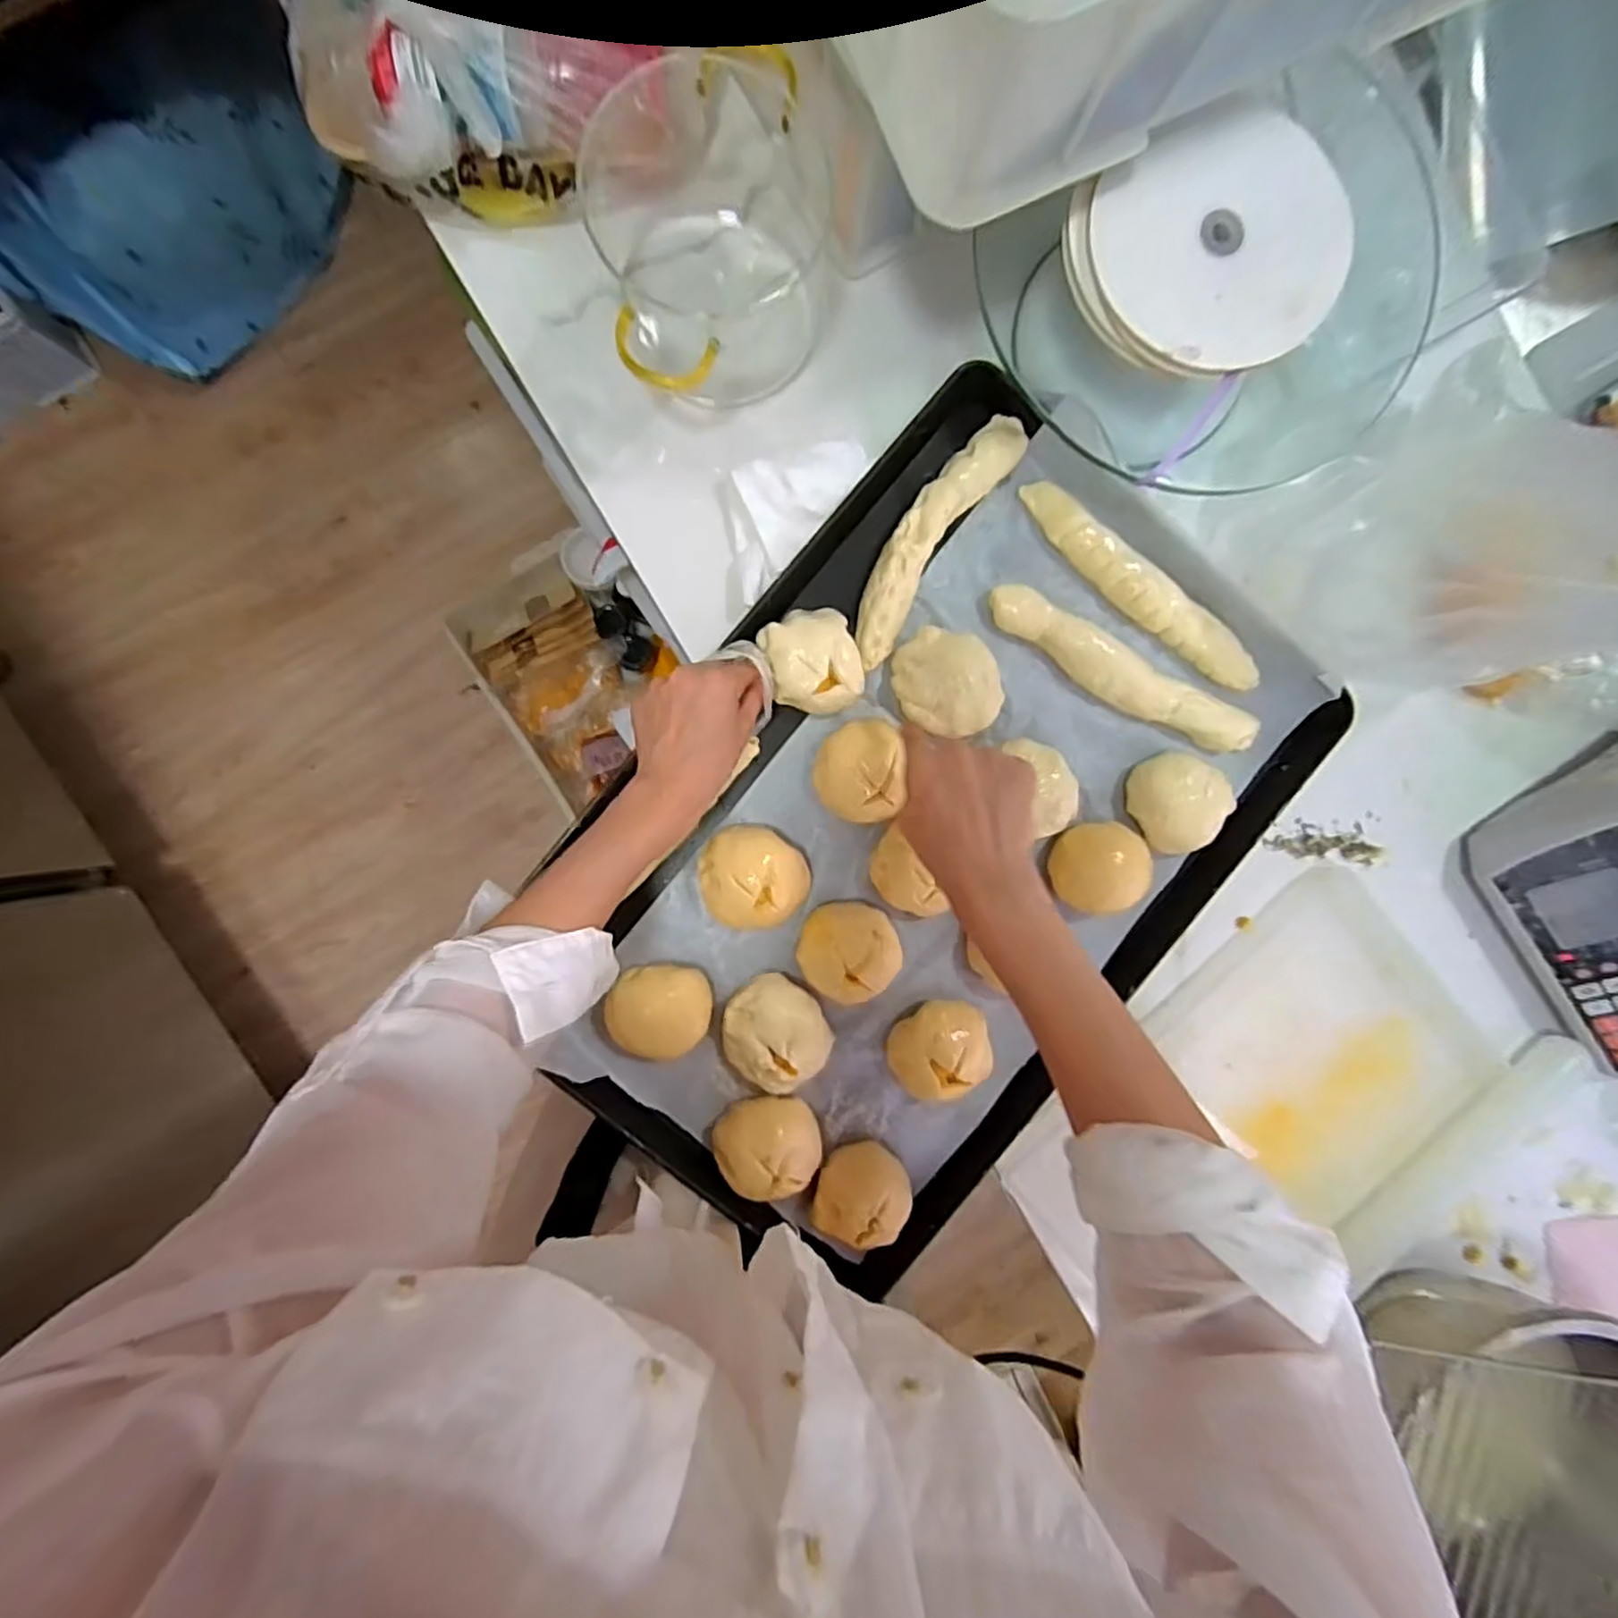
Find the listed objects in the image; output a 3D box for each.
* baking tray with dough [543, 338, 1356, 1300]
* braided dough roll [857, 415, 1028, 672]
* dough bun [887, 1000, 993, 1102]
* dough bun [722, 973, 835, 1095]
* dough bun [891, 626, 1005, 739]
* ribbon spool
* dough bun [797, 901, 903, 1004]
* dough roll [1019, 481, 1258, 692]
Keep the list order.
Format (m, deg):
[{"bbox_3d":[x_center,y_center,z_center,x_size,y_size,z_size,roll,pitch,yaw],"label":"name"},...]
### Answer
[{"bbox_3d":[0.083,0.026,0.534,0.396,0.050,0.591,41,88,-3],"label":"baking tray with dough"},{"bbox_3d":[0.090,-0.202,0.528,0.045,0.027,0.207,34,89,-5],"label":"braided dough roll"},{"bbox_3d":[0.100,0.179,0.533,0.080,0.040,0.072,-43,94,-2],"label":"dough bun"},{"bbox_3d":[-0.025,0.165,0.532,0.073,0.041,0.079,0,91,-4],"label":"dough bun"},{"bbox_3d":[0.101,-0.091,0.526,0.082,0.036,0.073,13,90,-5],"label":"dough bun"},{"bbox_3d":[0.243,-0.331,0.427,0.148,0.026,0.135,-26,93,-3],"label":"ribbon spool"},{"bbox_3d":[0.030,0.104,0.524,0.072,0.039,0.068,0,91,-4],"label":"dough bun"},{"bbox_3d":[0.249,-0.165,0.536,0.219,0.021,0.035,36,89,-4],"label":"dough roll"}]

